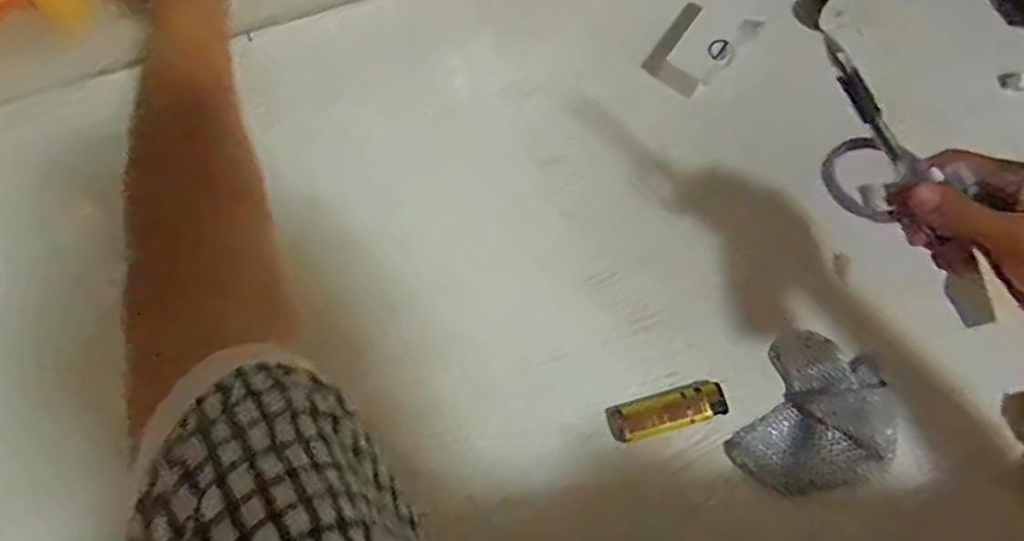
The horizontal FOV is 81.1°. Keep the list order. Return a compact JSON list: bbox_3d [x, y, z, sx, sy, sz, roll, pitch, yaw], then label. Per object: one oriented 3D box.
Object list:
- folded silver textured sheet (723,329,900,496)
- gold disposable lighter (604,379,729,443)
[{"bbox_3d":[0.215,0.104,0.421,0.086,0.027,0.112,28,71,13],"label":"folded silver textured sheet"},{"bbox_3d":[0.110,0.101,0.429,0.085,0.022,0.026,-15,68,-4],"label":"gold disposable lighter"}]

